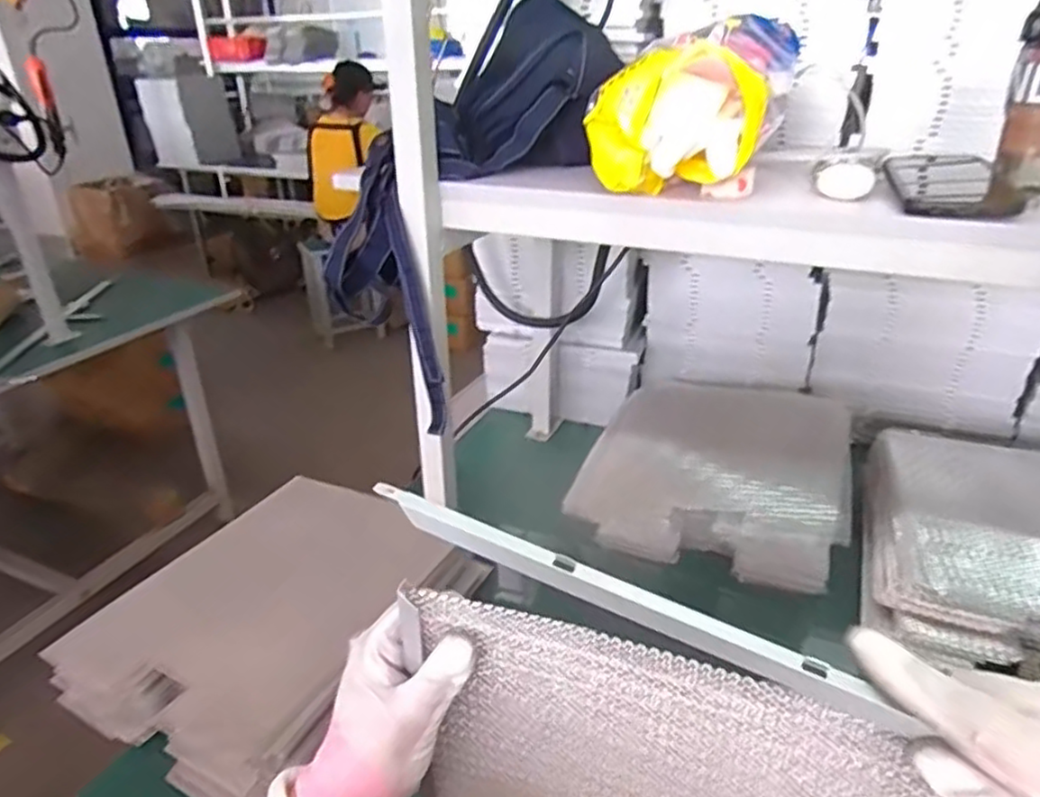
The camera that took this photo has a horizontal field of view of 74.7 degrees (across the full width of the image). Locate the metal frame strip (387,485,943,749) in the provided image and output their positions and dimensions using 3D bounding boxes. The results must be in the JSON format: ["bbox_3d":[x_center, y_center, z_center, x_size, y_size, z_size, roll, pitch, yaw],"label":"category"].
[{"bbox_3d":[0.045,0.088,0.306,0.240,0.014,0.016,20,32,16],"label":"metal frame strip"}]

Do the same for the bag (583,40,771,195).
[{"bbox_3d":[0.130,-0.233,0.576,0.140,0.106,0.109,1,27,3],"label":"bag"}]

